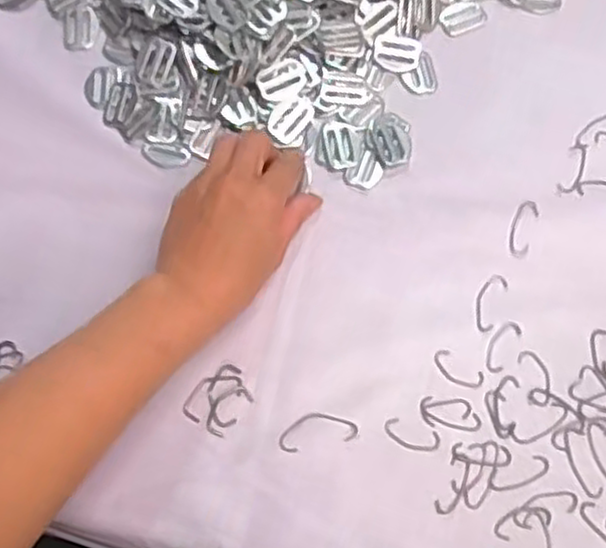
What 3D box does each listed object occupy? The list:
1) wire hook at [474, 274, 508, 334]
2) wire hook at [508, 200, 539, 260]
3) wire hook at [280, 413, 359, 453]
[{"bbox_3d":[0.116,0.018,0.454,0.016,0.004,0.039,23,74,7],"label":"wire hook"},{"bbox_3d":[0.142,-0.029,0.470,0.015,0.004,0.041,21,74,7],"label":"wire hook"},{"bbox_3d":[0.009,0.091,0.428,0.046,0.004,0.020,-12,73,-4],"label":"wire hook"}]

